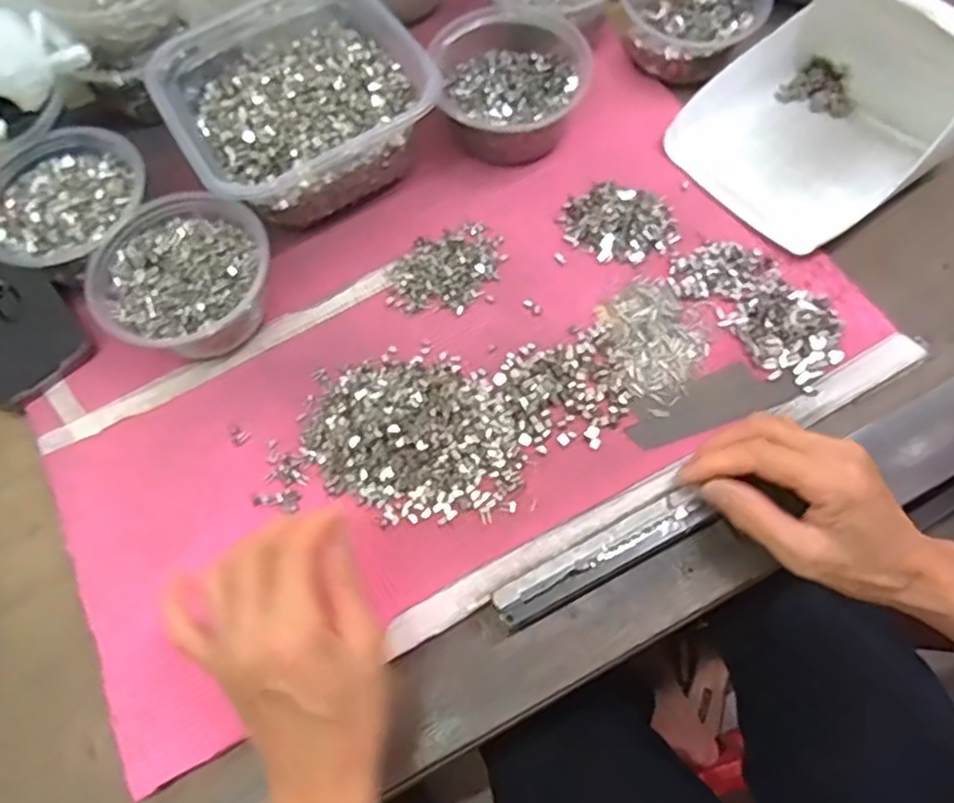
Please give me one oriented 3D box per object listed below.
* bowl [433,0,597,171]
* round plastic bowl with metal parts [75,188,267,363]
[{"bbox_3d":[0.024,-0.237,0.524,0.104,0.050,0.111,-2,65,4],"label":"bowl"},{"bbox_3d":[-0.195,-0.085,0.475,0.111,0.053,0.110,-2,65,4],"label":"round plastic bowl with metal parts"}]

